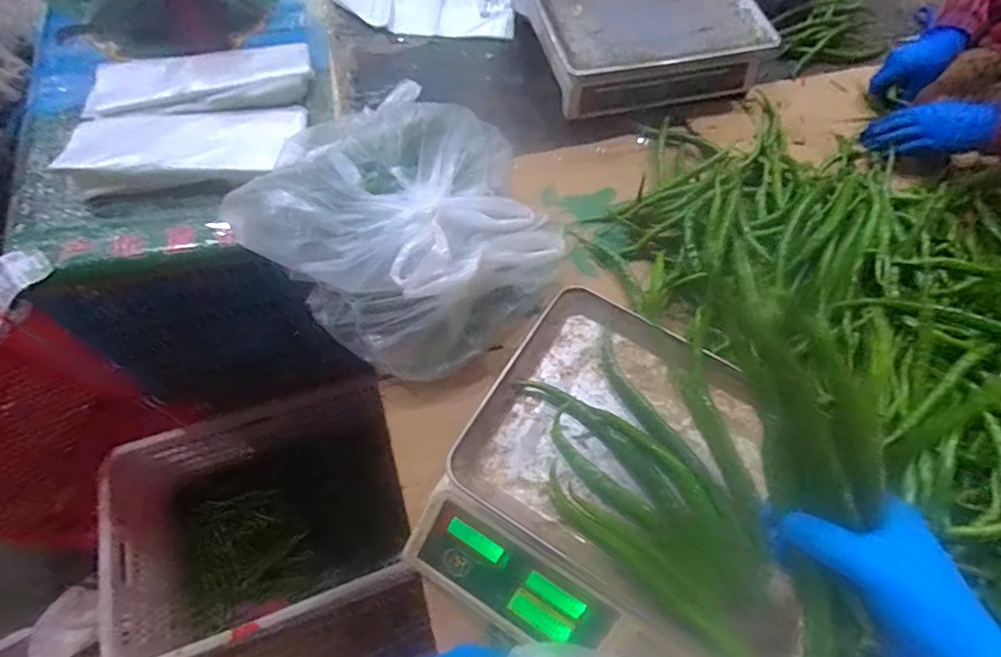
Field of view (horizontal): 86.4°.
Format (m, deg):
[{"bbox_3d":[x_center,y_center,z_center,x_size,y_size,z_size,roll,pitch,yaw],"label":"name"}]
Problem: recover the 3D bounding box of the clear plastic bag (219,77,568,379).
[{"bbox_3d":[-0.098,-0.111,0.621,0.296,0.153,0.297,-40,71,-20],"label":"clear plastic bag"}]

